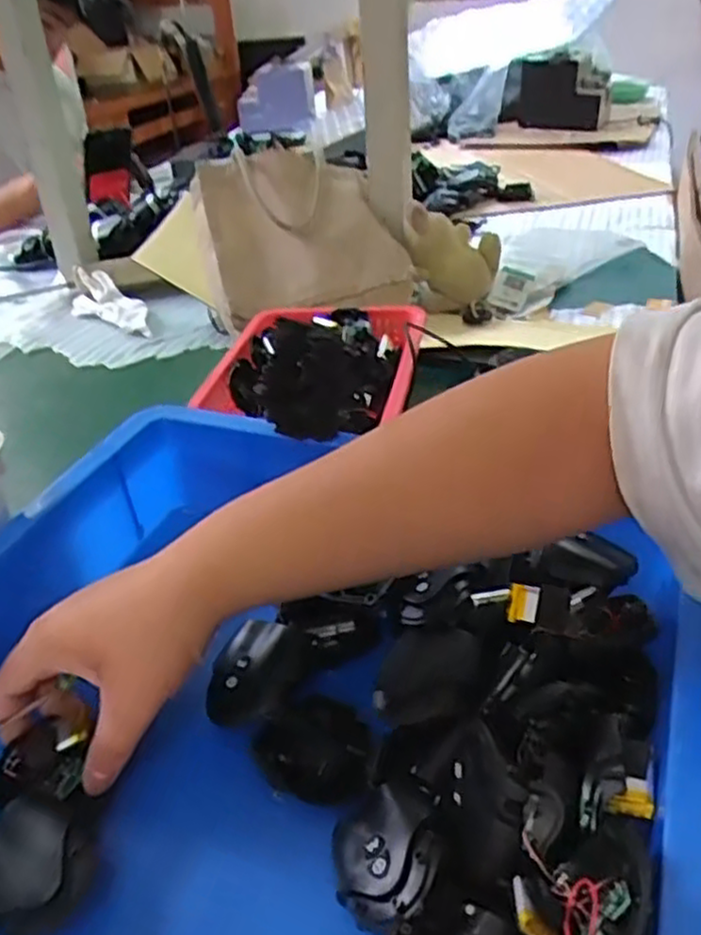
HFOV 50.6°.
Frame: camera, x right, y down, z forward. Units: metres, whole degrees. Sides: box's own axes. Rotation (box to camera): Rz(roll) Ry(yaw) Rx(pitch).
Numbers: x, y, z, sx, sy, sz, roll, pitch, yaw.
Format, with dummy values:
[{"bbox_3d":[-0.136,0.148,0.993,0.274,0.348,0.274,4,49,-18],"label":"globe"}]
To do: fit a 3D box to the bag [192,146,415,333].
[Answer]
[{"bbox_3d":[-0.055,-0.247,0.798,0.215,0.053,0.204,-10,77,-2],"label":"bag"}]

